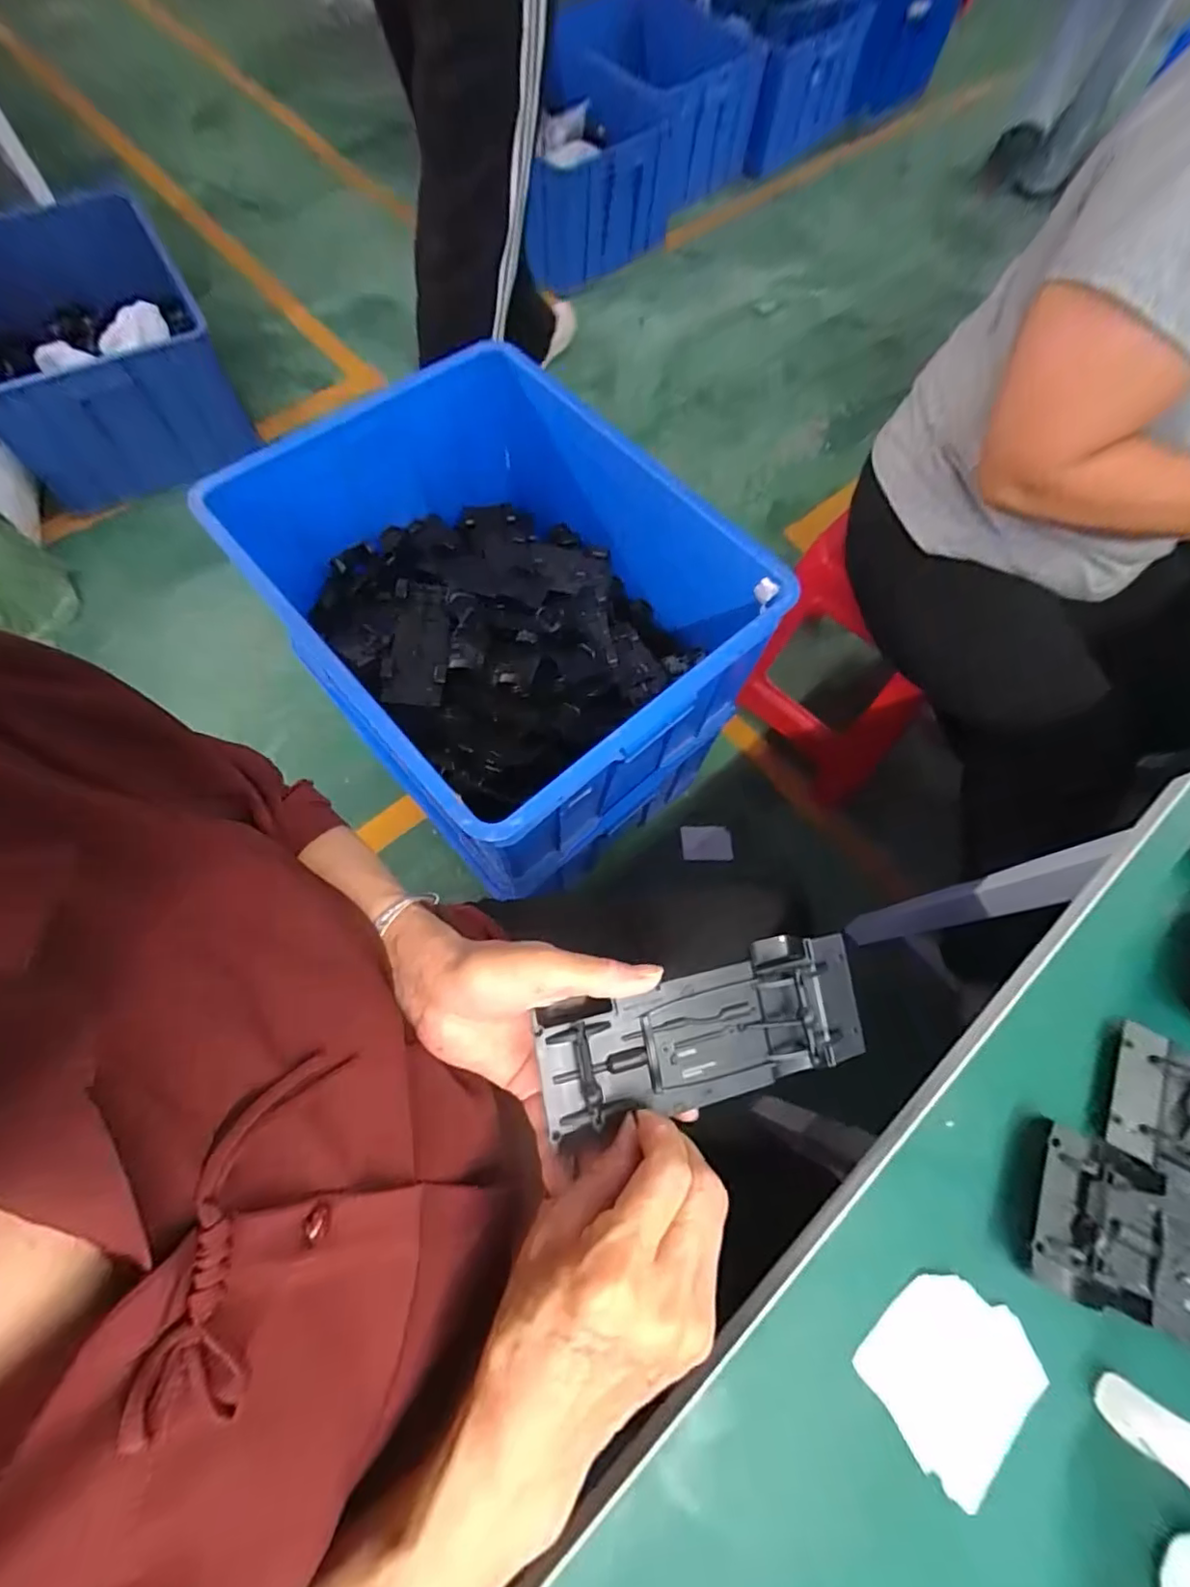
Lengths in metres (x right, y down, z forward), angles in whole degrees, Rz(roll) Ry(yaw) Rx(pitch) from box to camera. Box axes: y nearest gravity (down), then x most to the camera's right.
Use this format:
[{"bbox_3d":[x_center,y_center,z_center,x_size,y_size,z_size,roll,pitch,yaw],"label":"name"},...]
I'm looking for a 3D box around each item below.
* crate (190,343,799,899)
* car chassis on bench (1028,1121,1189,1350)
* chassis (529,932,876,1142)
[{"bbox_3d":[-0.137,-0.253,0.831,0.482,0.314,0.614,-40,76,-15],"label":"crate"},{"bbox_3d":[0.322,0.254,0.291,0.191,0.022,0.077,26,71,7],"label":"car chassis on bench"},{"bbox_3d":[0.066,0.132,0.321,0.191,0.025,0.070,-8,70,-17],"label":"chassis"}]

